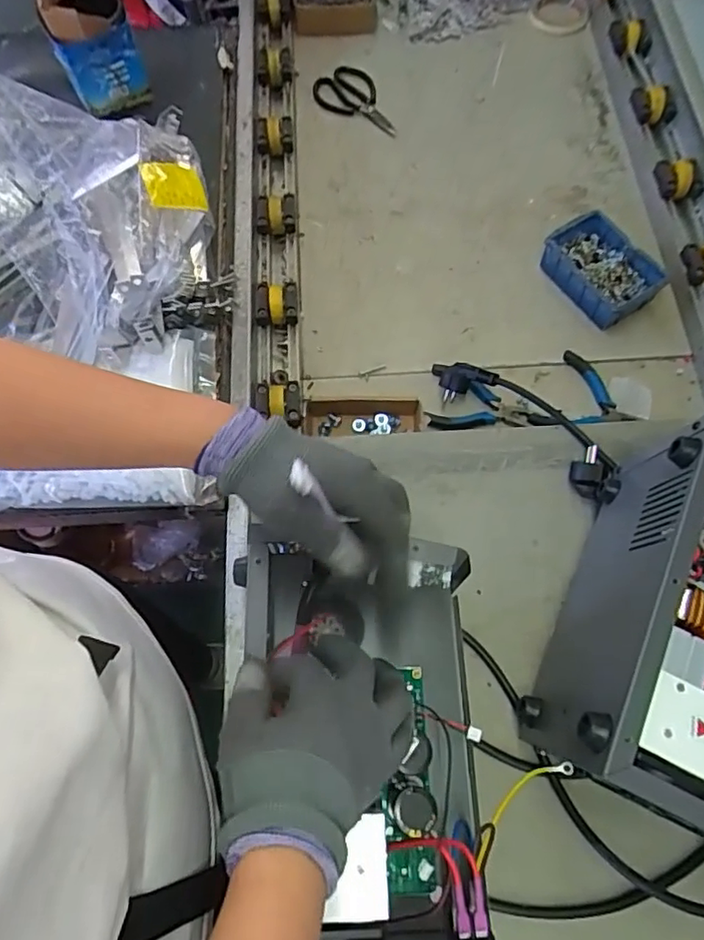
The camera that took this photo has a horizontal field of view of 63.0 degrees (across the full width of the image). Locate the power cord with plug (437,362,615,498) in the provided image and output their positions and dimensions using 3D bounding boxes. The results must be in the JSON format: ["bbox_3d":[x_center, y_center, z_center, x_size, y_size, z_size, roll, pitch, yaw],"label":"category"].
[{"bbox_3d":[0.198,-0.061,0.661,0.066,0.049,0.272,-35,52,-11],"label":"power cord with plug"}]

